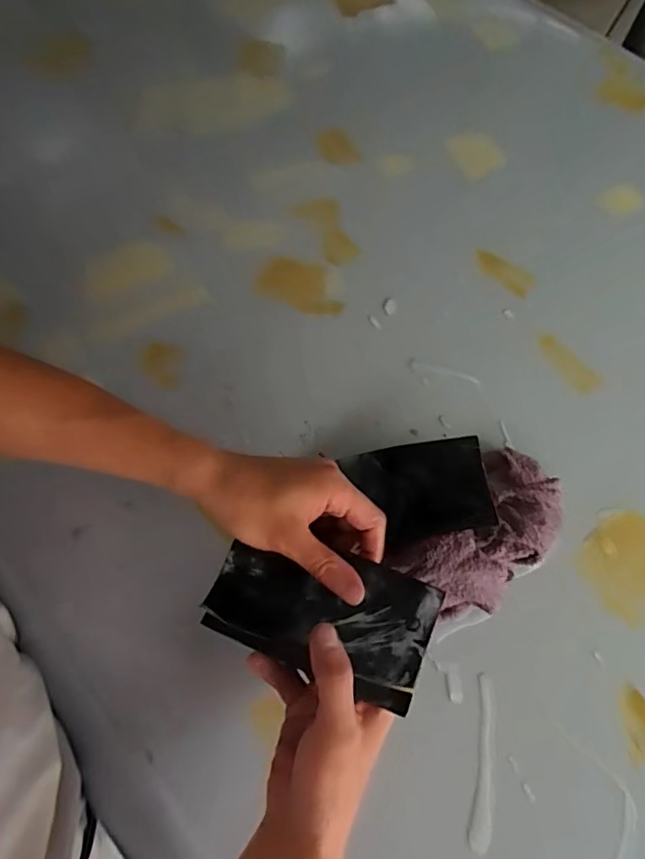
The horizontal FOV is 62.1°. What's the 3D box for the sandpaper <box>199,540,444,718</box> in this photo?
[{"bbox_3d":[-0.003,0.118,0.338,0.140,0.013,0.078,12,65,9],"label":"sandpaper"}]

